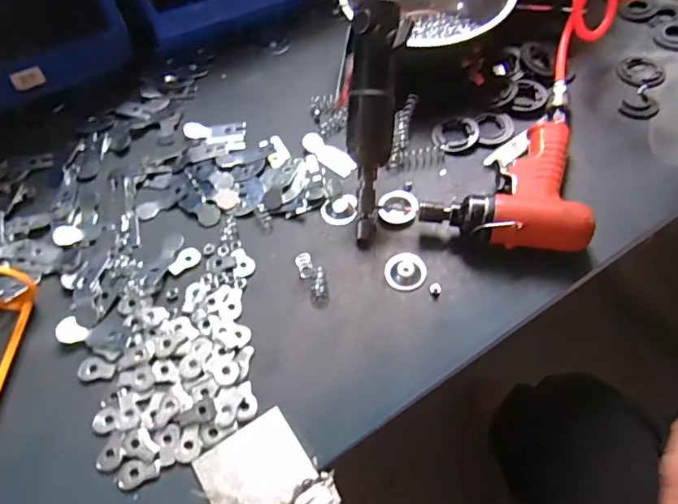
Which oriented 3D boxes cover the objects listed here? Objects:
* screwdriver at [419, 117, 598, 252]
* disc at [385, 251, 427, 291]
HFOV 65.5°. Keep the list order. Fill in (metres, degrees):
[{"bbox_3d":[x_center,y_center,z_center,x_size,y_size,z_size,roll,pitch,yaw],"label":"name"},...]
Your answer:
[{"bbox_3d":[0.150,-0.067,0.486,0.141,0.044,0.149,6,57,8],"label":"screwdriver"},{"bbox_3d":[0.059,0.016,0.463,0.035,0.006,0.037,-2,56,3],"label":"disc"}]

